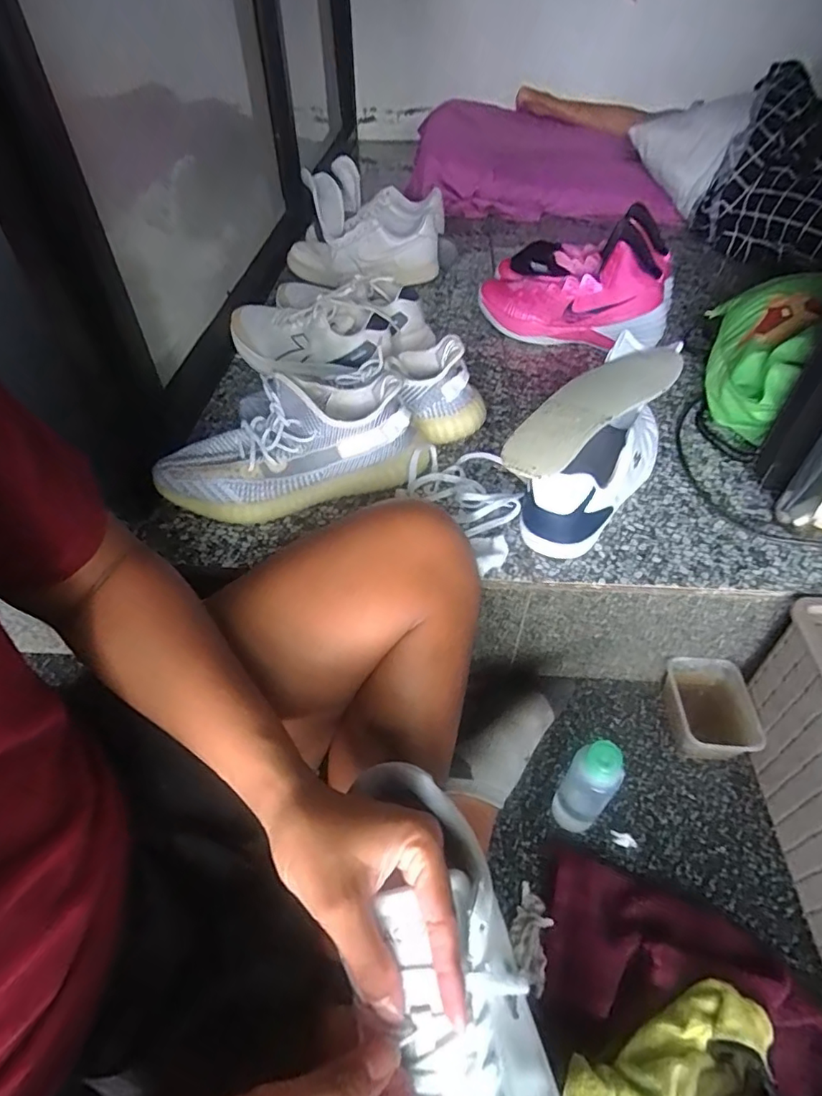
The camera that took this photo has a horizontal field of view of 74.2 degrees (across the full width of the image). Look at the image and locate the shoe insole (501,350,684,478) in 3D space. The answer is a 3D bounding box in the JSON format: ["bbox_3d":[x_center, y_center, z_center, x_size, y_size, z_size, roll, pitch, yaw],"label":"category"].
[{"bbox_3d":[0.199,-0.158,0.573,0.079,0.024,0.280,36,56,29],"label":"shoe insole"}]

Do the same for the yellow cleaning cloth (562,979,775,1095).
[{"bbox_3d":[0.201,0.412,0.398,0.179,0.062,0.111,-16,49,-14],"label":"yellow cleaning cloth"}]

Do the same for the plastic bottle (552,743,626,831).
[{"bbox_3d":[0.164,0.228,0.513,0.042,0.137,0.035,29,53,25],"label":"plastic bottle"}]

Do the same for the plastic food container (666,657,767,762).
[{"bbox_3d":[0.330,0.184,0.608,0.083,0.058,0.104,2,47,3],"label":"plastic food container"}]

